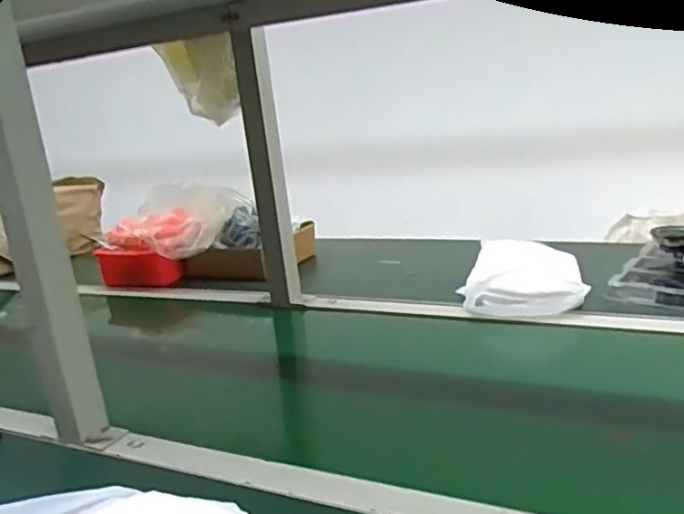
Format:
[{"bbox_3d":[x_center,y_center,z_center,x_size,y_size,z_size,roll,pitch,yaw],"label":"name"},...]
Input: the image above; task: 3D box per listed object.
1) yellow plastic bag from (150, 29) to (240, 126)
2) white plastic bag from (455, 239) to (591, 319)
[{"bbox_3d":[-0.218,-0.279,0.999,0.127,0.123,0.061,-3,15,13],"label":"yellow plastic bag"},{"bbox_3d":[0.292,0.024,1.038,0.182,0.060,0.281,-3,16,15],"label":"white plastic bag"}]

